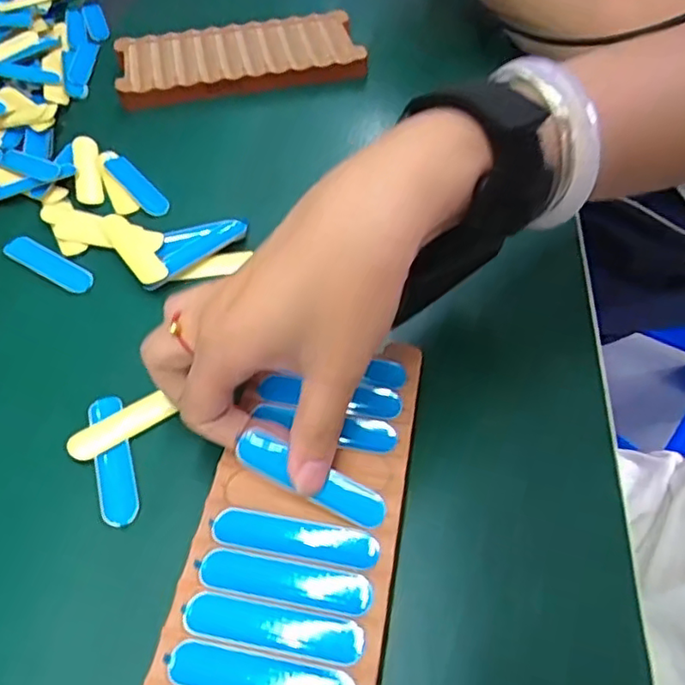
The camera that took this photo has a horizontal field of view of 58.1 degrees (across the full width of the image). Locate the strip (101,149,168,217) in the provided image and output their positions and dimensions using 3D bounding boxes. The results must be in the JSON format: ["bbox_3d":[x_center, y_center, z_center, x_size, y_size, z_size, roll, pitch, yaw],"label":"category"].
[{"bbox_3d":[-0.128,-0.098,0.374,0.013,0.006,0.073,-34,60,-21],"label":"strip"}]

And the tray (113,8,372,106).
[{"bbox_3d":[-0.073,-0.208,0.445,0.168,0.013,0.074,-12,54,-7],"label":"tray"}]

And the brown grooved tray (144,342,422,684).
[{"bbox_3d":[-0.017,0.066,0.228,0.074,0.014,0.163,7,54,8],"label":"brown grooved tray"}]

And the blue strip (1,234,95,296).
[{"bbox_3d":[-0.161,-0.044,0.336,0.064,0.004,0.016,27,59,20],"label":"blue strip"}]

